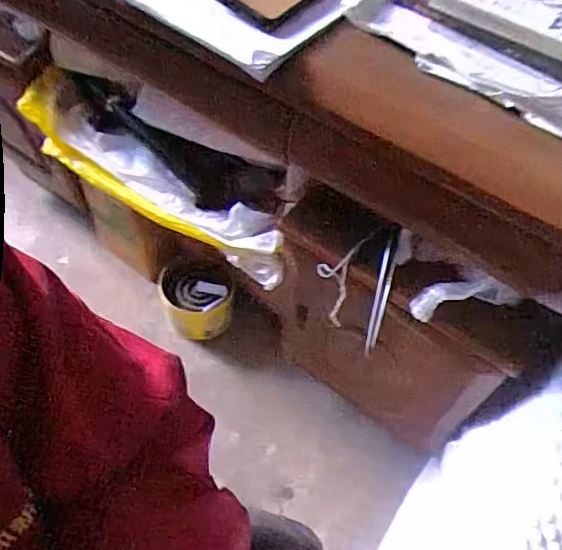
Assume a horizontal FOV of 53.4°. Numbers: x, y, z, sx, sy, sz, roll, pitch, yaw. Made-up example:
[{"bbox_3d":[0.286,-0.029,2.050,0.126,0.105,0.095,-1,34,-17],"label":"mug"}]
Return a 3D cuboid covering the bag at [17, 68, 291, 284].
[{"bbox_3d":[-0.171,-0.169,0.803,0.470,0.111,0.136,31,59,17],"label":"bag"}]

